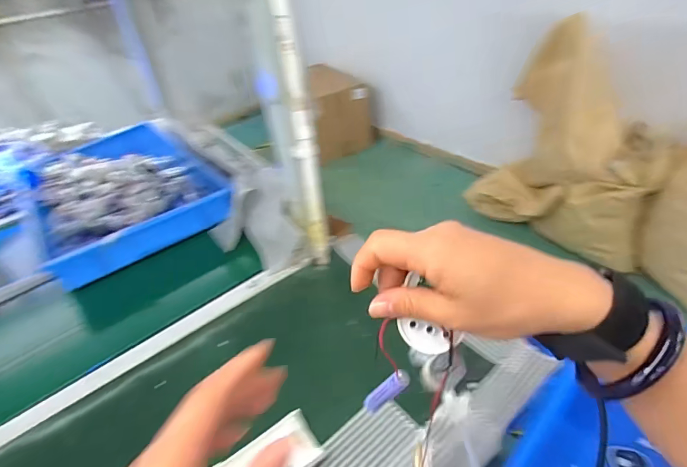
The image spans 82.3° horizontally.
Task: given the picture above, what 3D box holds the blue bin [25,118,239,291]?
[{"bbox_3d":[-0.534,-0.103,0.941,0.370,0.083,0.545,-30,43,-26],"label":"blue bin"}]

